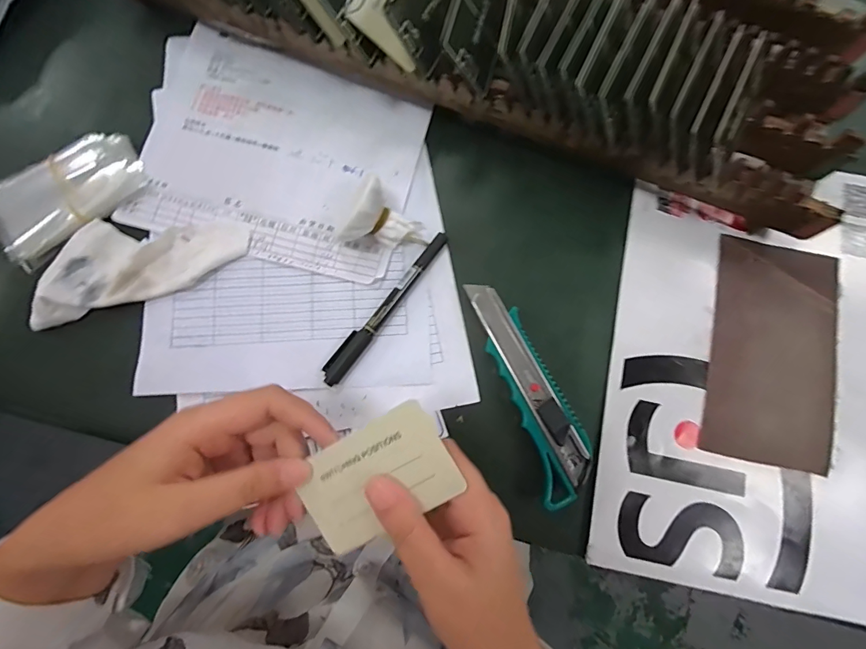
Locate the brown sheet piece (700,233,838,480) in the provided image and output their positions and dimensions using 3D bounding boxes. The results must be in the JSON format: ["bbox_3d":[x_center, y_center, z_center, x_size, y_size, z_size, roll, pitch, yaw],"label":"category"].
[{"bbox_3d":[0.249,0.018,0.301,0.090,0.011,0.162,13,80,2],"label":"brown sheet piece"}]

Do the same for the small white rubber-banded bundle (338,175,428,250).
[{"bbox_3d":[-0.036,-0.072,0.297,0.056,0.048,0.049,29,81,4],"label":"small white rubber-banded bundle"}]

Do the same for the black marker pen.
[{"bbox_3d":[-0.035,-0.015,0.307,0.015,0.009,0.137,36,81,6],"label":"black marker pen"}]

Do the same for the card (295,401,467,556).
[{"bbox_3d":[-0.030,0.081,0.217,0.082,0.004,0.054,-32,89,10],"label":"card"}]

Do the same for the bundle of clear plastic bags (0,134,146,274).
[{"bbox_3d":[-0.283,-0.103,0.317,0.116,0.018,0.070,-36,82,-7],"label":"bundle of clear plastic bags"}]

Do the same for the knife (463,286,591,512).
[{"bbox_3d":[0.069,0.042,0.292,0.039,0.019,0.155,-19,80,-4],"label":"knife"}]

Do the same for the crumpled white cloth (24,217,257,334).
[{"bbox_3d":[-0.218,-0.051,0.308,0.153,0.018,0.065,-16,80,-4],"label":"crumpled white cloth"}]

